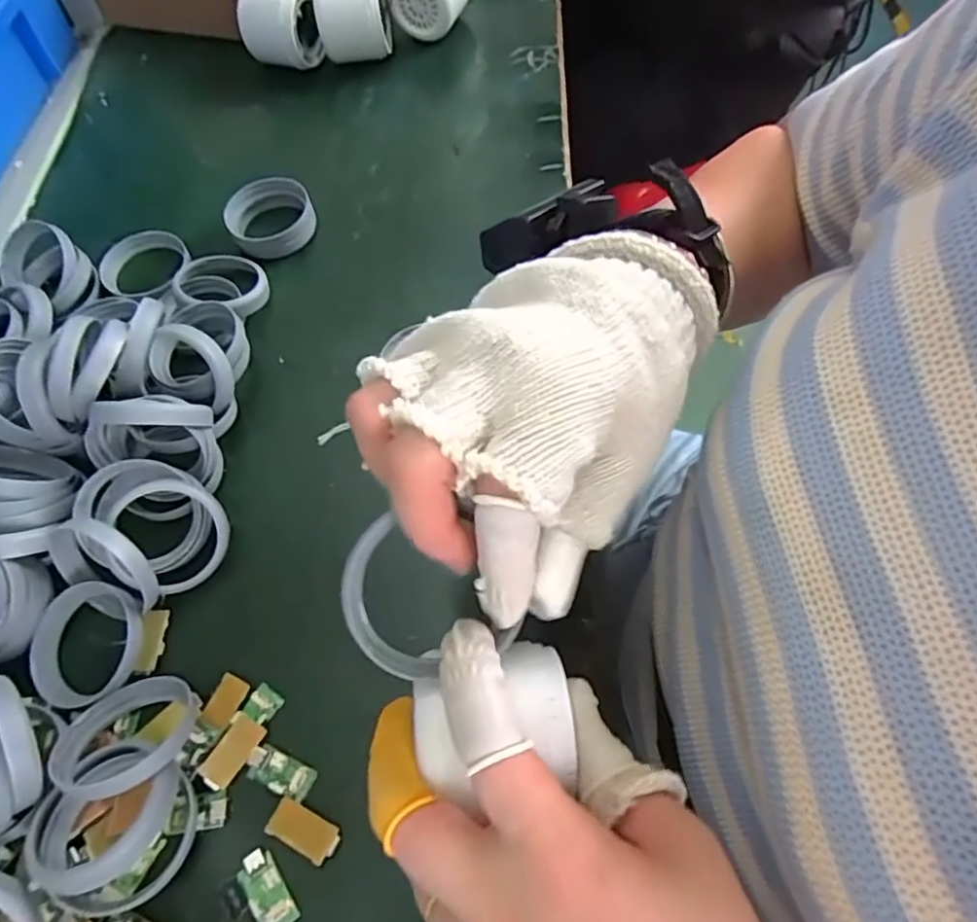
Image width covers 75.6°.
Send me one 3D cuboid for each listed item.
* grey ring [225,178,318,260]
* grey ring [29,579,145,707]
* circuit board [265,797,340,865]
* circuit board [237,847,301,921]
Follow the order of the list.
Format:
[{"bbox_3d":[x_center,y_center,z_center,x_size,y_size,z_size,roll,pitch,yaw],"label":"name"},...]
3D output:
[{"bbox_3d":[-0.151,-0.168,0.438,0.057,0.019,0.057,-1,64,2],"label":"grey ring"},{"bbox_3d":[-0.203,0.092,0.317,0.053,0.015,0.059,12,65,9],"label":"grey ring"},{"bbox_3d":[-0.082,0.164,0.279,0.032,0.004,0.015,22,67,13],"label":"circuit board"},{"bbox_3d":[-0.094,0.182,0.266,0.016,0.008,0.033,-39,68,-15],"label":"circuit board"}]

